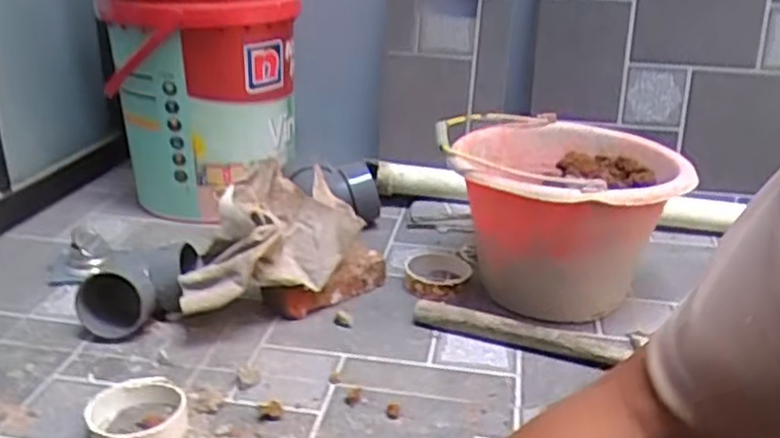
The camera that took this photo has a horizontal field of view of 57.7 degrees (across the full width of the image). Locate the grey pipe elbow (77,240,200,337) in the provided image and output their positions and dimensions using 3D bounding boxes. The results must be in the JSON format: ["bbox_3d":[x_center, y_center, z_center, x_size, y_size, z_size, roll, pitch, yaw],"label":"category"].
[{"bbox_3d":[-0.300,0.085,0.843,0.130,0.084,0.094,-2,25,-9],"label":"grey pipe elbow"}]

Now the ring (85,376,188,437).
[{"bbox_3d":[-0.245,0.189,0.689,0.089,0.029,0.101,-7,26,-19],"label":"ring"}]

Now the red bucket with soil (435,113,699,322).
[{"bbox_3d":[0.224,-0.014,0.972,0.301,0.190,0.314,1,24,-1],"label":"red bucket with soil"}]

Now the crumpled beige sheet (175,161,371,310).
[{"bbox_3d":[-0.153,0.016,0.856,0.224,0.114,0.107,-20,32,-39],"label":"crumpled beige sheet"}]

